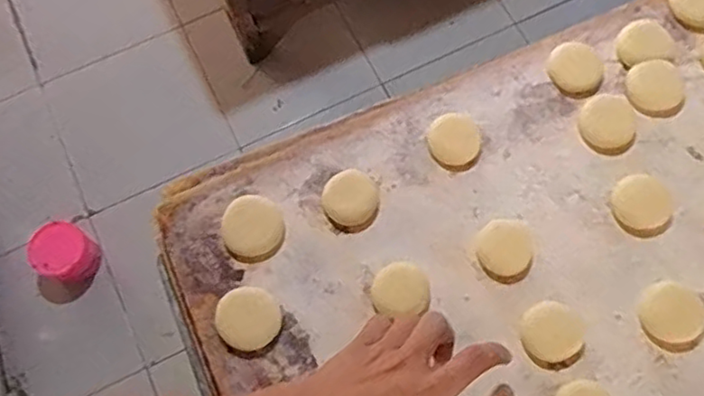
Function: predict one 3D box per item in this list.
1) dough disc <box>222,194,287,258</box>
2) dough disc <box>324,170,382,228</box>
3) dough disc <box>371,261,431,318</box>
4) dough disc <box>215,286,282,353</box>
[{"bbox_3d":[-0.082,0.023,0.528,0.051,0.006,0.051,0,71,1],"label":"dough disc"},{"bbox_3d":[-0.001,0.000,0.535,0.045,0.013,0.045,0,71,1],"label":"dough disc"},{"bbox_3d":[0.039,0.071,0.509,0.045,0.011,0.038,2,71,2],"label":"dough disc"},{"bbox_3d":[-0.083,0.096,0.507,0.048,0.008,0.049,0,71,1],"label":"dough disc"}]

